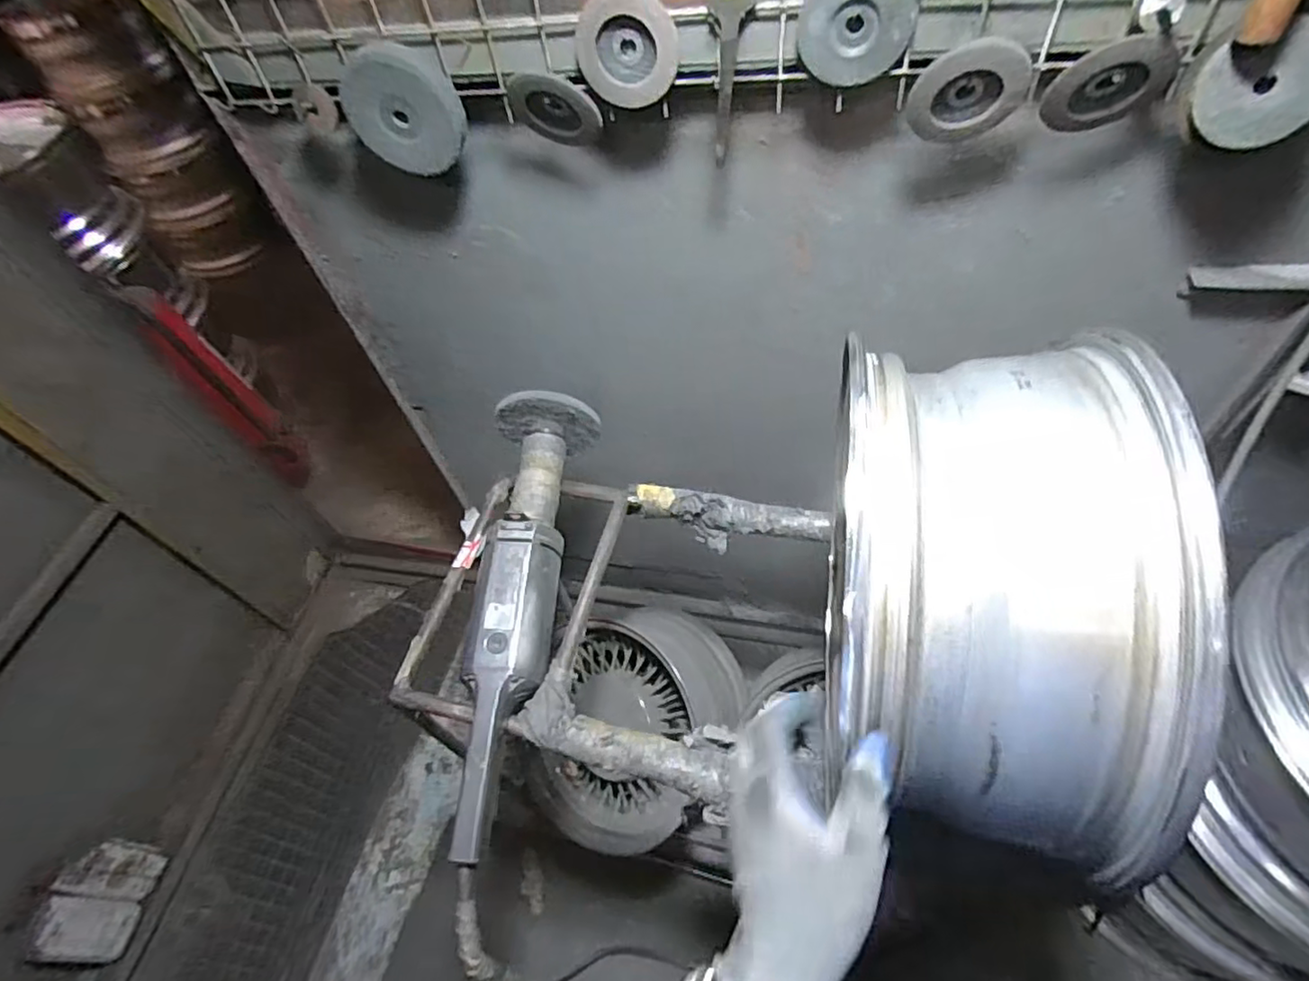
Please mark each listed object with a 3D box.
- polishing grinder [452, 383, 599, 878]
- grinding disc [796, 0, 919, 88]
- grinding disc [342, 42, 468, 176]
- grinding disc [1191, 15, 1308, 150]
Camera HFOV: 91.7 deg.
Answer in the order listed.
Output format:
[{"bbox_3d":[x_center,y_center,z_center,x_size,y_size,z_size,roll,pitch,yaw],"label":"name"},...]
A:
[{"bbox_3d":[-0.142,0.113,0.738,0.139,0.101,0.537,-4,52,3],"label":"polishing grinder"},{"bbox_3d":[0.172,-0.396,0.540,0.094,0.087,0.012,7,54,11],"label":"grinding disc"},{"bbox_3d":[-0.260,-0.392,0.662,0.120,0.115,0.024,29,49,-26],"label":"grinding disc"},{"bbox_3d":[0.482,-0.316,0.500,0.086,0.079,0.007,-10,21,36],"label":"grinding disc"}]

